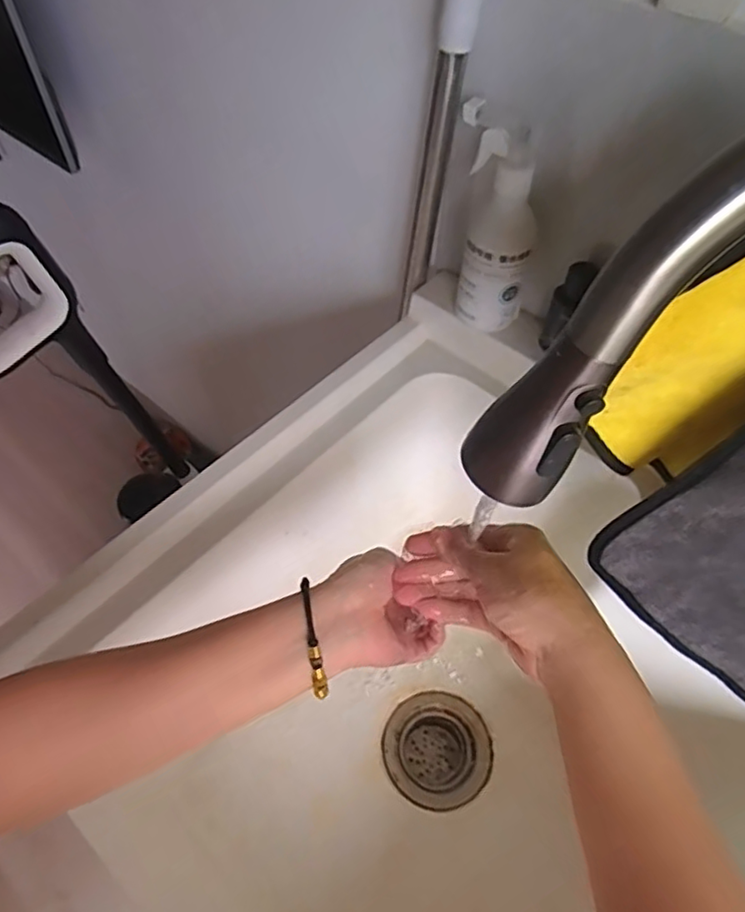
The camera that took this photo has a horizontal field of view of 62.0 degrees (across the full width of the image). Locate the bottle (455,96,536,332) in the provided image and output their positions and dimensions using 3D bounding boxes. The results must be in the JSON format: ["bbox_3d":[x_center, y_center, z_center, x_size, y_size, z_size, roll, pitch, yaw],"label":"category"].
[{"bbox_3d":[0.107,-0.202,0.553,0.071,0.173,0.071,7,53,1],"label":"bottle"}]

